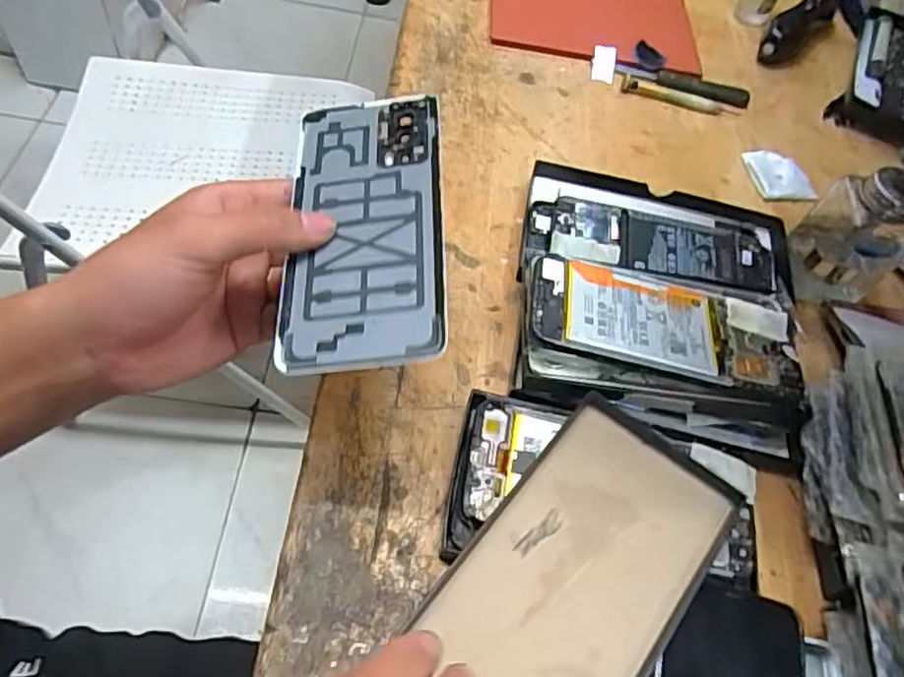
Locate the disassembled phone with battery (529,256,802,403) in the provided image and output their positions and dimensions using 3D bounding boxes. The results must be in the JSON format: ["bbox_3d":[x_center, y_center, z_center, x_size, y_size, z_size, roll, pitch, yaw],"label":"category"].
[{"bbox_3d":[0.129,-0.010,0.404,0.163,0.007,0.072,13,54,-3],"label":"disassembled phone with battery"}]

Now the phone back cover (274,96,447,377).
[{"bbox_3d":[-0.041,-0.055,0.314,0.073,0.005,0.155,-5,61,6],"label":"phone back cover"}]

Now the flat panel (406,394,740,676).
[{"bbox_3d":[0.065,0.116,0.334,0.099,0.010,0.168,35,61,18],"label":"flat panel"}]

